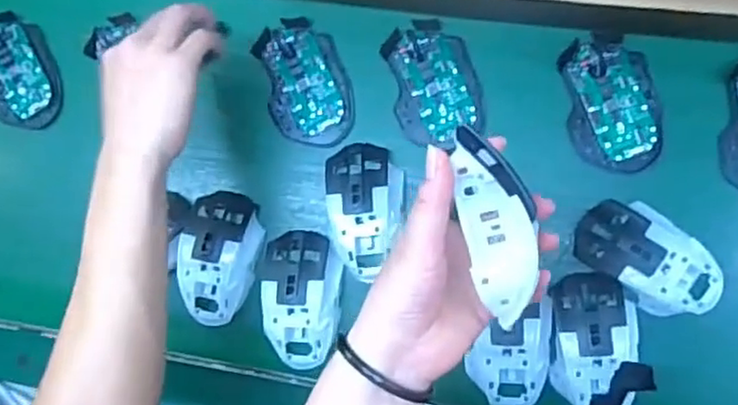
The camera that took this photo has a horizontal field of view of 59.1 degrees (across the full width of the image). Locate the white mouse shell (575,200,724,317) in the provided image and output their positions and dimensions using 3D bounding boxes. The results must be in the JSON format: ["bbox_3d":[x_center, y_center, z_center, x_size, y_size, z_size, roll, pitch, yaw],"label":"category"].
[{"bbox_3d":[0.223,0.045,0.514,0.115,0.035,0.065,39,94,8],"label":"white mouse shell"}]

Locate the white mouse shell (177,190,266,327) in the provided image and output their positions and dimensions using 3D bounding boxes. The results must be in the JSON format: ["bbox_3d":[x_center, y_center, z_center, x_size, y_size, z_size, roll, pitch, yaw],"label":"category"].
[{"bbox_3d":[-0.130,0.050,0.571,0.071,0.038,0.116,0,88,9],"label":"white mouse shell"}]

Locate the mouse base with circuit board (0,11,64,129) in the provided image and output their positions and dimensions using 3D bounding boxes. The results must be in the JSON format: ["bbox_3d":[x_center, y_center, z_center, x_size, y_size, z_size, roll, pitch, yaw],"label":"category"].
[{"bbox_3d":[-0.338,-0.125,0.620,0.072,0.017,0.112,-27,84,6],"label":"mouse base with circuit board"}]

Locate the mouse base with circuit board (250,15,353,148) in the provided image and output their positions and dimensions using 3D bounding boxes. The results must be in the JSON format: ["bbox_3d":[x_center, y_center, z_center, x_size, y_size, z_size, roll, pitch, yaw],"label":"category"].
[{"bbox_3d":[-0.057,-0.107,0.577,0.073,0.014,0.115,-15,86,8],"label":"mouse base with circuit board"}]

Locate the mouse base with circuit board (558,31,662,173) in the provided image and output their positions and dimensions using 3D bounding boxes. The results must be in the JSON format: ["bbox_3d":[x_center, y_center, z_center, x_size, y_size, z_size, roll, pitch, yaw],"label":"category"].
[{"bbox_3d":[0.199,-0.082,0.533,0.070,0.014,0.112,-10,86,9],"label":"mouse base with circuit board"}]

